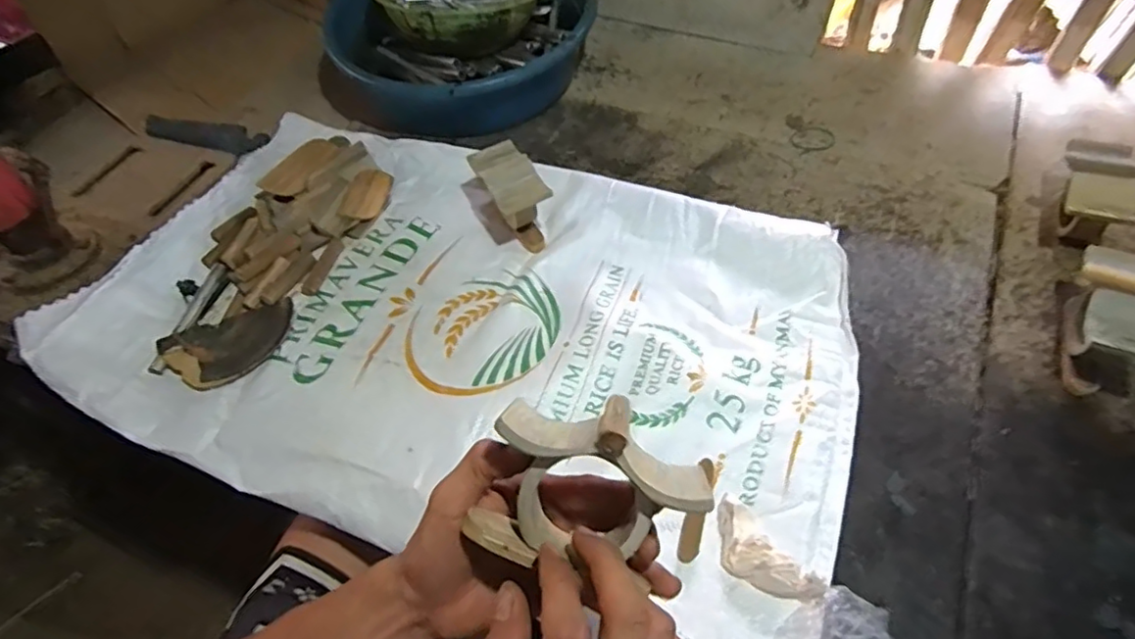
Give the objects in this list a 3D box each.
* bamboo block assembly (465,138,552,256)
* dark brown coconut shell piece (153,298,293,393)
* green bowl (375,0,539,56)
[{"bbox_3d":[-0.059,-0.130,0.650,0.055,0.073,0.107,-24,55,-13],"label":"bamboo block assembly"},{"bbox_3d":[-0.324,0.024,0.591,0.117,0.019,0.070,-27,56,-15],"label":"dark brown coconut shell piece"},{"bbox_3d":[-0.141,-0.423,0.807,0.202,0.067,0.221,-2,58,3],"label":"green bowl"}]

